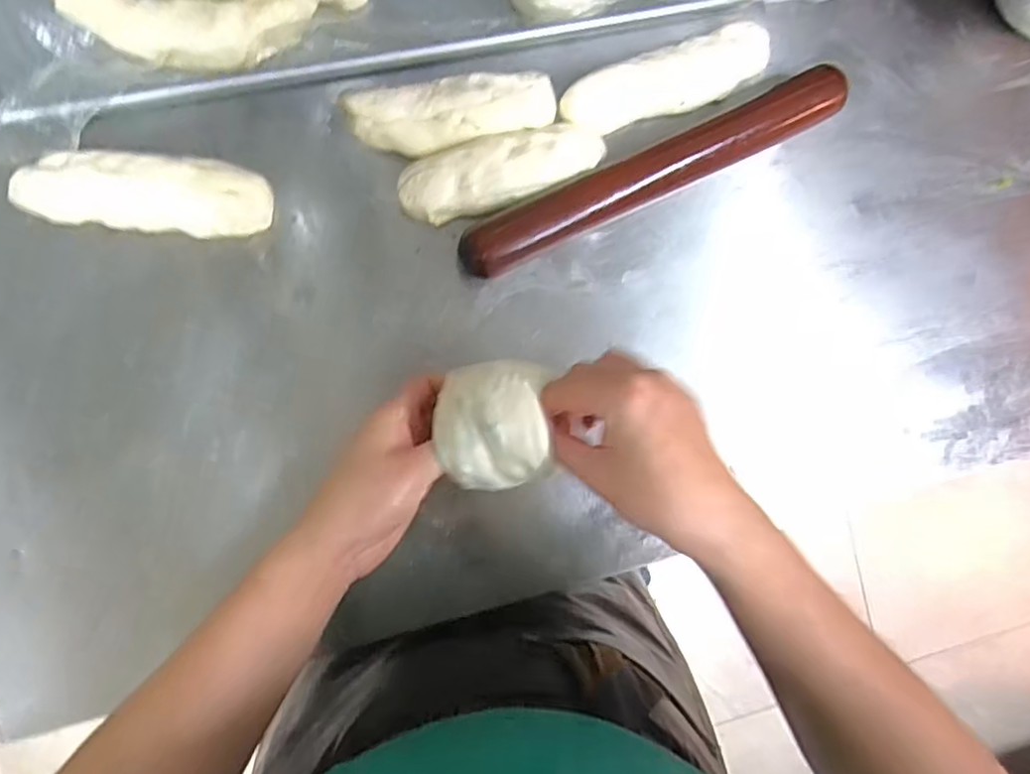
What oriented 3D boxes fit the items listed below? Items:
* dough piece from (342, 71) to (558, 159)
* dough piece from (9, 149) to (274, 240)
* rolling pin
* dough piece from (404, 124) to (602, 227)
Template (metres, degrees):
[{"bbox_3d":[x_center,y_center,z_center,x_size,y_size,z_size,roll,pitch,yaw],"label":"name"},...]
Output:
[{"bbox_3d":[-0.043,-0.201,0.451,0.151,0.030,0.047,-11,91,-8],"label":"dough piece"},{"bbox_3d":[-0.256,-0.135,0.425,0.160,0.025,0.051,5,89,-8],"label":"dough piece"},{"bbox_3d":[0.108,-0.166,0.472,0.324,0.036,0.040,-26,93,-7],"label":"rolling pin"},{"bbox_3d":[-0.009,-0.162,0.455,0.152,0.030,0.051,-21,92,-7],"label":"dough piece"}]

